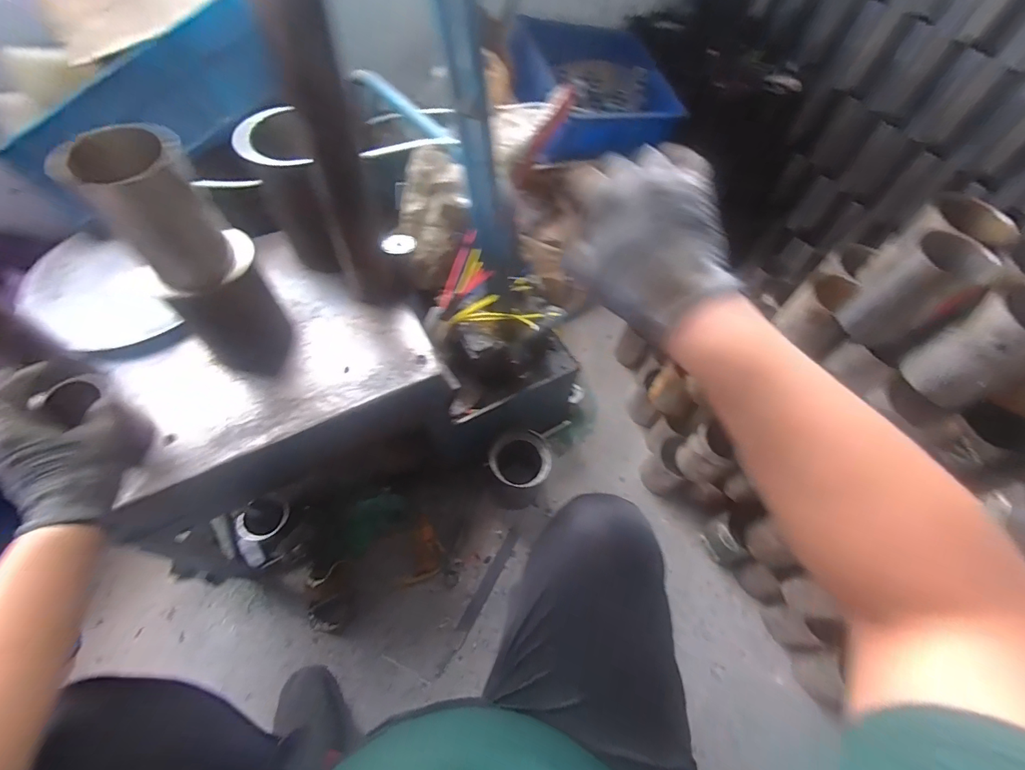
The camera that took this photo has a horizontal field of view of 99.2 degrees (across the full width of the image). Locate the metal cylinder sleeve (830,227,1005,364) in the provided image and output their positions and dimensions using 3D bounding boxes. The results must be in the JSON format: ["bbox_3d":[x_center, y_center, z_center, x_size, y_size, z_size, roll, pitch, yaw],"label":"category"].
[{"bbox_3d":[0.522,-0.120,0.565,0.103,0.129,0.096,-33,67,-21],"label":"metal cylinder sleeve"}]

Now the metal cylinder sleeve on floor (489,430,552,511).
[{"bbox_3d":[0.011,0.184,0.917,0.115,0.161,0.111,2,59,-3],"label":"metal cylinder sleeve on floor"}]

